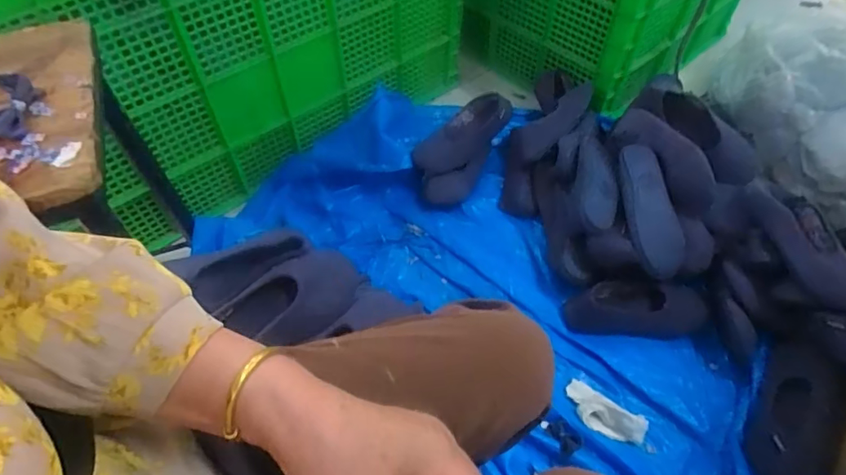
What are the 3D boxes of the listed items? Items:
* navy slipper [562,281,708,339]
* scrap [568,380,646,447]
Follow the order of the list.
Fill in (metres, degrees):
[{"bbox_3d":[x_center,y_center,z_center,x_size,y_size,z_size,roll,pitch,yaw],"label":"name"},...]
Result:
[{"bbox_3d":[0.377,0.135,0.917,0.239,0.080,0.083,2,53,2],"label":"navy slipper"},{"bbox_3d":[0.293,0.286,0.823,0.134,0.031,0.062,33,60,22],"label":"scrap"}]

